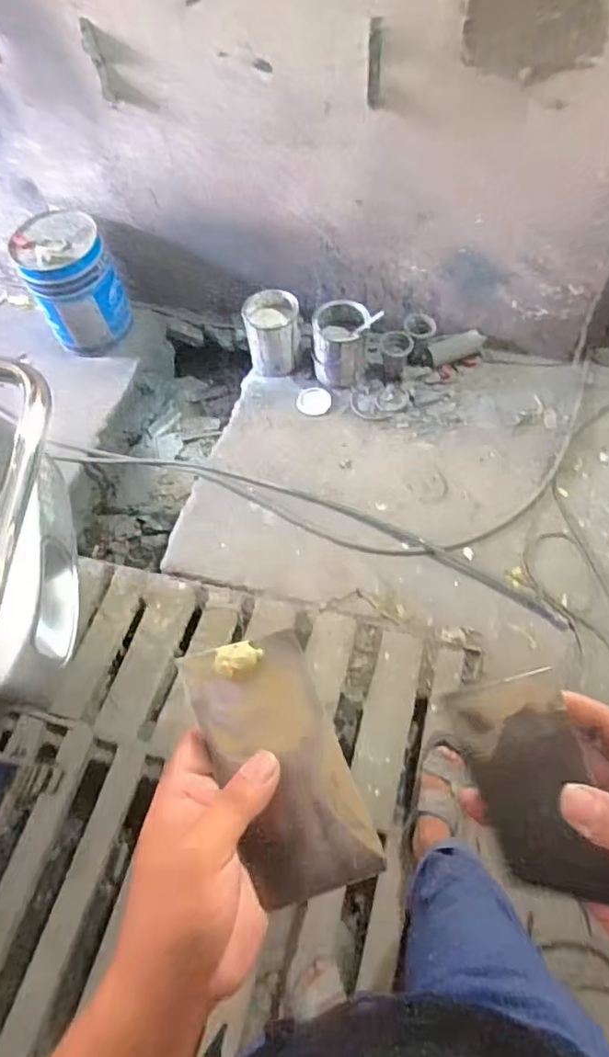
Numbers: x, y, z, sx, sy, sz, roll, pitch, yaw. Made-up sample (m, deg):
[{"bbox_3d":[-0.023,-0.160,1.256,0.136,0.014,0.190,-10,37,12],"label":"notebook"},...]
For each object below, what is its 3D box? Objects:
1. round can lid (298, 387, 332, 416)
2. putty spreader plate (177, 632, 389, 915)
[{"bbox_3d":[0.029,-0.387,1.725,0.100,0.011,0.094,-4,62,2],"label":"round can lid"},{"bbox_3d":[-0.016,0.124,0.302,0.072,0.015,0.132,-28,74,16],"label":"putty spreader plate"}]

